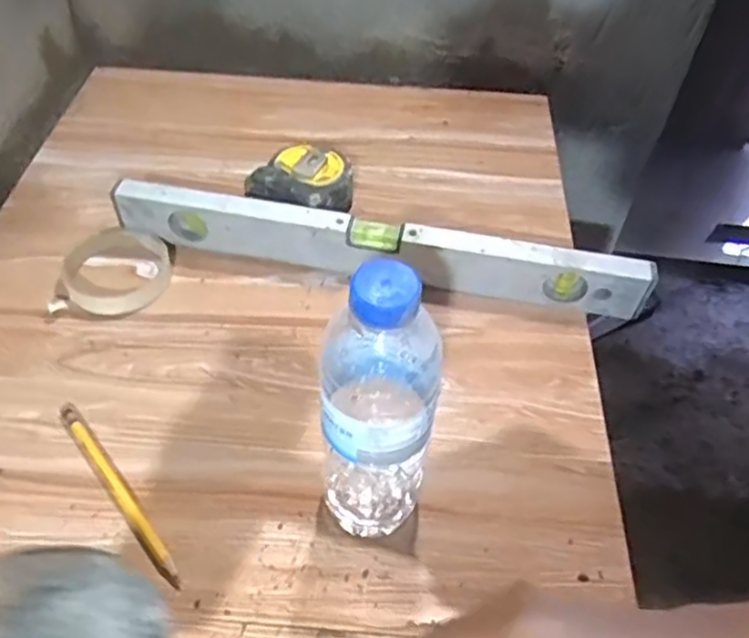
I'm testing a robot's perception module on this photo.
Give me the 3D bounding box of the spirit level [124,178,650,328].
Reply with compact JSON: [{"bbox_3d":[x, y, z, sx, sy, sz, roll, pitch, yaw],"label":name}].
[{"bbox_3d":[0.003,-0.057,0.568,0.439,0.061,0.020,9,48,5],"label":"spirit level"}]

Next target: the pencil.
[{"bbox_3d":[-0.173,0.113,0.450,0.013,0.006,0.164,-32,58,-27],"label":"pencil"}]

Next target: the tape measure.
[{"bbox_3d":[-0.070,-0.120,0.629,0.101,0.053,0.082,1,47,-2],"label":"tape measure"}]

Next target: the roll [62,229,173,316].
[{"bbox_3d":[-0.219,-0.043,0.567,0.085,0.018,0.083,2,47,-2],"label":"roll"}]

